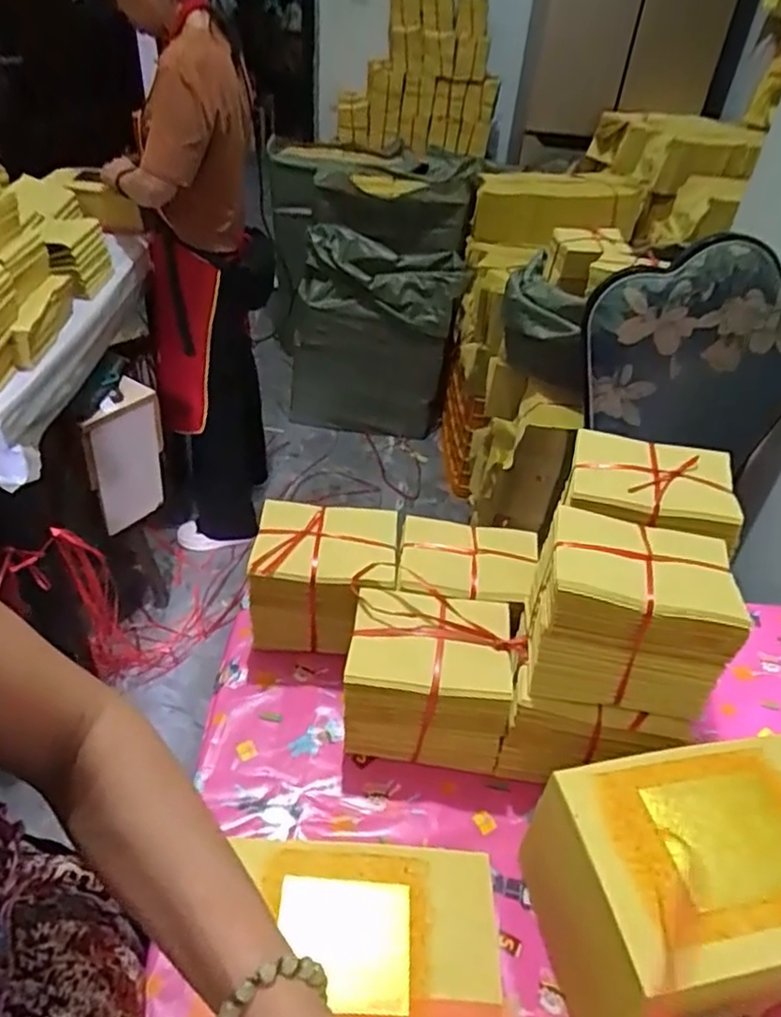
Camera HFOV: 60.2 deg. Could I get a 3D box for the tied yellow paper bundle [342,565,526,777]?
[{"bbox_3d":[0.040,0.181,0.730,0.169,0.157,0.131,7,39,2],"label":"tied yellow paper bundle"}]

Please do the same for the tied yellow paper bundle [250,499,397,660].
[{"bbox_3d":[-0.079,0.086,0.814,0.162,0.141,0.117,7,39,2],"label":"tied yellow paper bundle"}]

